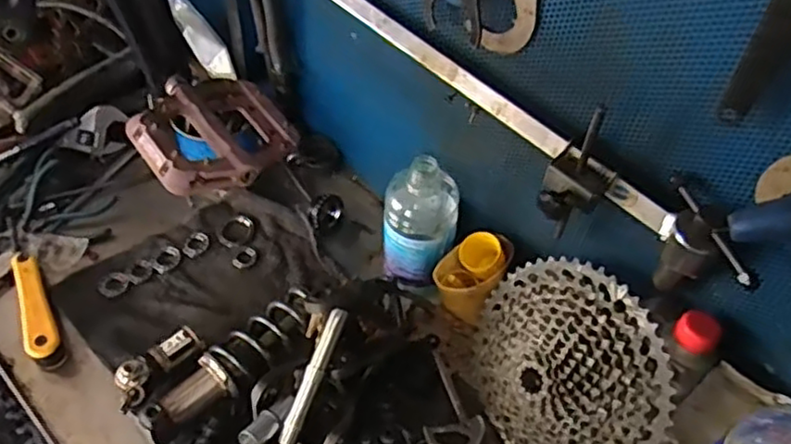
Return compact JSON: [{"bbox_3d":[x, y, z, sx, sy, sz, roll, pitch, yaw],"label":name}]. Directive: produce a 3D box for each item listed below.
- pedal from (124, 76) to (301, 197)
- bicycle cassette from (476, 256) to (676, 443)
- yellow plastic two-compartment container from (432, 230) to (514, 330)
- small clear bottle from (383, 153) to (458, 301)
[{"bbox_3d":[-0.141,-0.071,0.506,0.107,0.033,0.106,-33,59,-27],"label":"pedal"},{"bbox_3d":[0.132,0.128,0.577,0.050,0.195,0.189,1,80,-43],"label":"bicycle cassette"},{"bbox_3d":[0.077,0.053,0.673,0.060,0.073,0.071,30,55,20],"label":"yellow plastic two-compartment container"},{"bbox_3d":[0.024,0.007,0.688,0.071,0.168,0.068,2,50,-2],"label":"small clear bottle"}]

